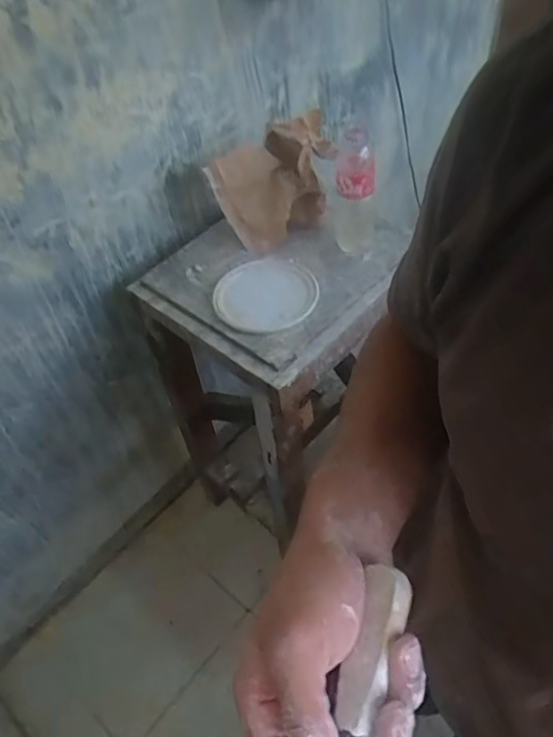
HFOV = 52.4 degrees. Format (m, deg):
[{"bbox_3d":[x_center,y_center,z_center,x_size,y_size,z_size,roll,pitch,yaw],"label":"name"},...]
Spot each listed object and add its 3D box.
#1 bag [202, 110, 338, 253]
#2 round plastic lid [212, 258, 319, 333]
[{"bbox_3d":[0.014,-0.335,1.041,0.245,0.162,0.122,-29,52,-18],"label":"bag"},{"bbox_3d":[-0.018,-0.129,0.968,0.174,0.021,0.166,-3,48,4],"label":"round plastic lid"}]

